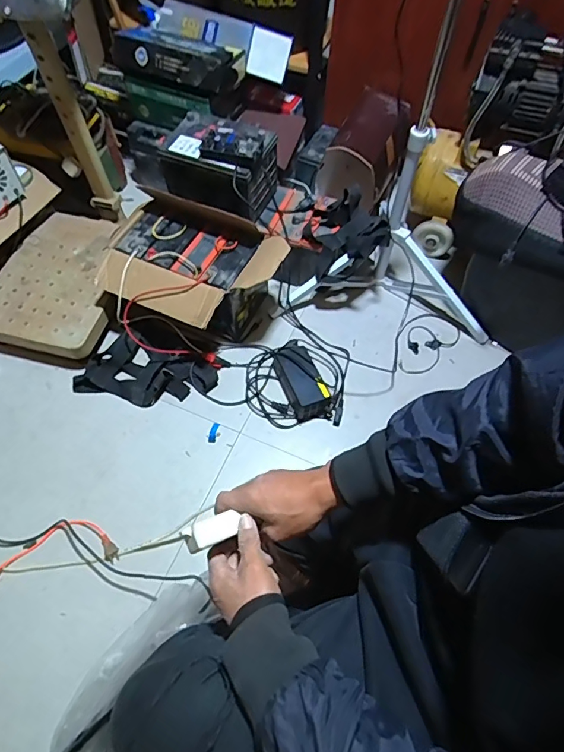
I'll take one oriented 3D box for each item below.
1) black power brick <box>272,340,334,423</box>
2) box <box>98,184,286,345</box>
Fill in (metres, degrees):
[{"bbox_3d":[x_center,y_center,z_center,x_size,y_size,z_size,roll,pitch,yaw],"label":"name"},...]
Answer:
[{"bbox_3d":[0.045,0.006,1.116,0.092,0.060,0.208,-18,62,-10],"label":"black power brick"},{"bbox_3d":[-0.218,-0.241,1.126,0.422,0.257,0.283,21,63,11],"label":"box"}]

